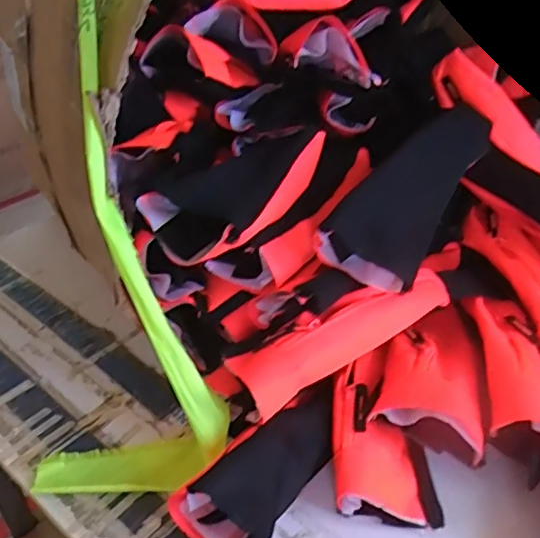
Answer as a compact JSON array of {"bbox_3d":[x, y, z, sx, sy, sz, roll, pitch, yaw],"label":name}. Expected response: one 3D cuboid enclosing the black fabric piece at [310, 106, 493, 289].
[{"bbox_3d":[0.151,-0.079,0.537,0.076,0.082,0.233,31,70,37],"label":"black fabric piece"}]

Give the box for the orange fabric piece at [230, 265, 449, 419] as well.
[{"bbox_3d":[0.073,0.064,0.541,0.226,0.065,0.061,-19,39,-22],"label":"orange fabric piece"}]

